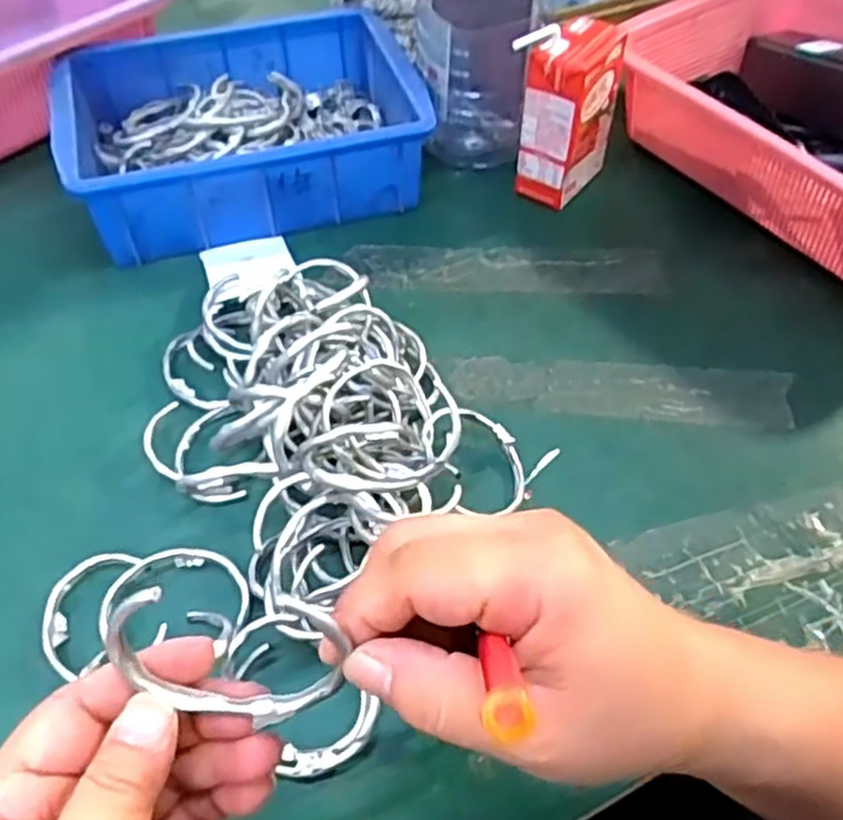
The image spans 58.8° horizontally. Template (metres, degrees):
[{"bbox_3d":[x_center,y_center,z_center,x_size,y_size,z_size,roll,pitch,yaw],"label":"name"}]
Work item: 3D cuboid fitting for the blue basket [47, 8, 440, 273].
[{"bbox_3d":[-0.128,-0.205,0.543,0.233,0.069,0.170,-14,56,-11],"label":"blue basket"}]

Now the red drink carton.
[{"bbox_3d":[0.101,-0.208,0.527,0.048,0.113,0.069,33,60,21],"label":"red drink carton"}]

